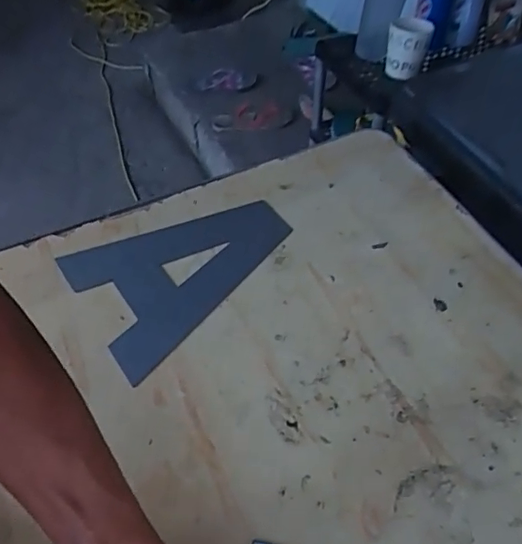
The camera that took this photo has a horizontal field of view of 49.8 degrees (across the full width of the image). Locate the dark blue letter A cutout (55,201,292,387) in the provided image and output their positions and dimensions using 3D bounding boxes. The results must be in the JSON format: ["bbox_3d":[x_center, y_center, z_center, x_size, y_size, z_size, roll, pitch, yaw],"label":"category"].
[{"bbox_3d":[-0.081,-0.006,0.645,0.242,0.009,0.179,-30,56,-19],"label":"dark blue letter A cutout"}]

